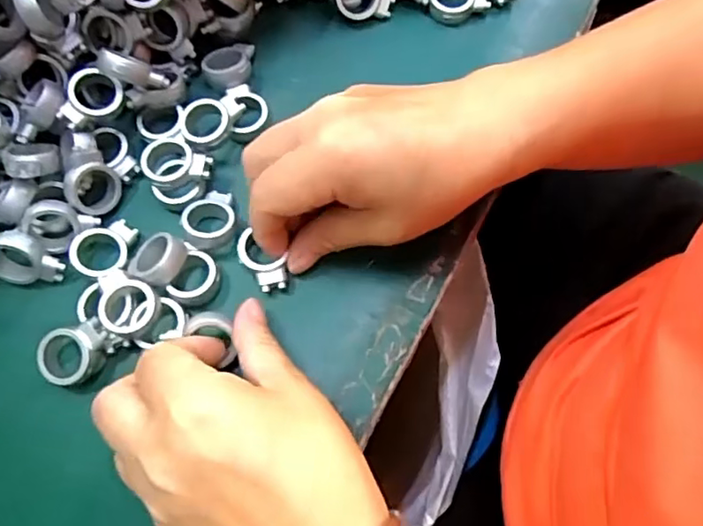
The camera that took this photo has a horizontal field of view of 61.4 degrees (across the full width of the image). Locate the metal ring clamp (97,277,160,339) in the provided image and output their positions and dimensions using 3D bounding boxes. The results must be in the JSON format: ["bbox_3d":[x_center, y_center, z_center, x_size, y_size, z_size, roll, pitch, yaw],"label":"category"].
[{"bbox_3d":[-0.102,0.021,0.272,0.027,0.011,0.025,26,74,10],"label":"metal ring clamp"}]

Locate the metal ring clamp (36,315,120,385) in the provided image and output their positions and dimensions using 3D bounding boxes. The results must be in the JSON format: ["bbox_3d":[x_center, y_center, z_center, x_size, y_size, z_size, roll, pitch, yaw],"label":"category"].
[{"bbox_3d":[-0.124,0.042,0.270,0.035,0.015,0.024,-18,72,-4],"label":"metal ring clamp"}]

